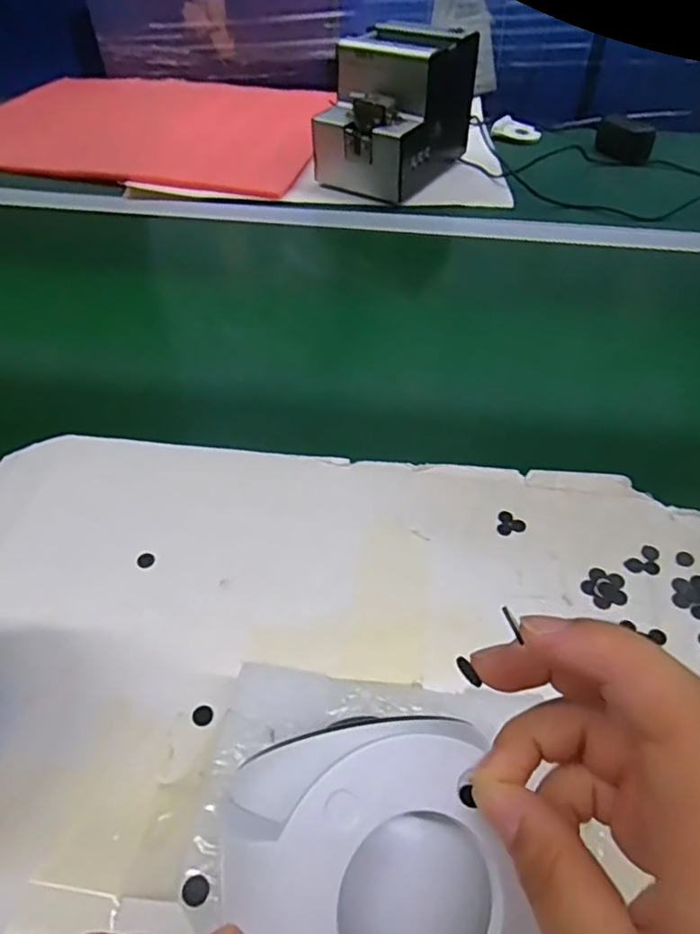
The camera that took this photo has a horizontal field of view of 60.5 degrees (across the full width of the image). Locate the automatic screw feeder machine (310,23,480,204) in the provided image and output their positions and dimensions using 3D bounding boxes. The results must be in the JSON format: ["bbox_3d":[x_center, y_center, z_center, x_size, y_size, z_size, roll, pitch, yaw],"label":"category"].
[{"bbox_3d":[0.058,-0.435,0.744,0.125,0.154,0.180,28,53,23],"label":"automatic screw feeder machine"}]

